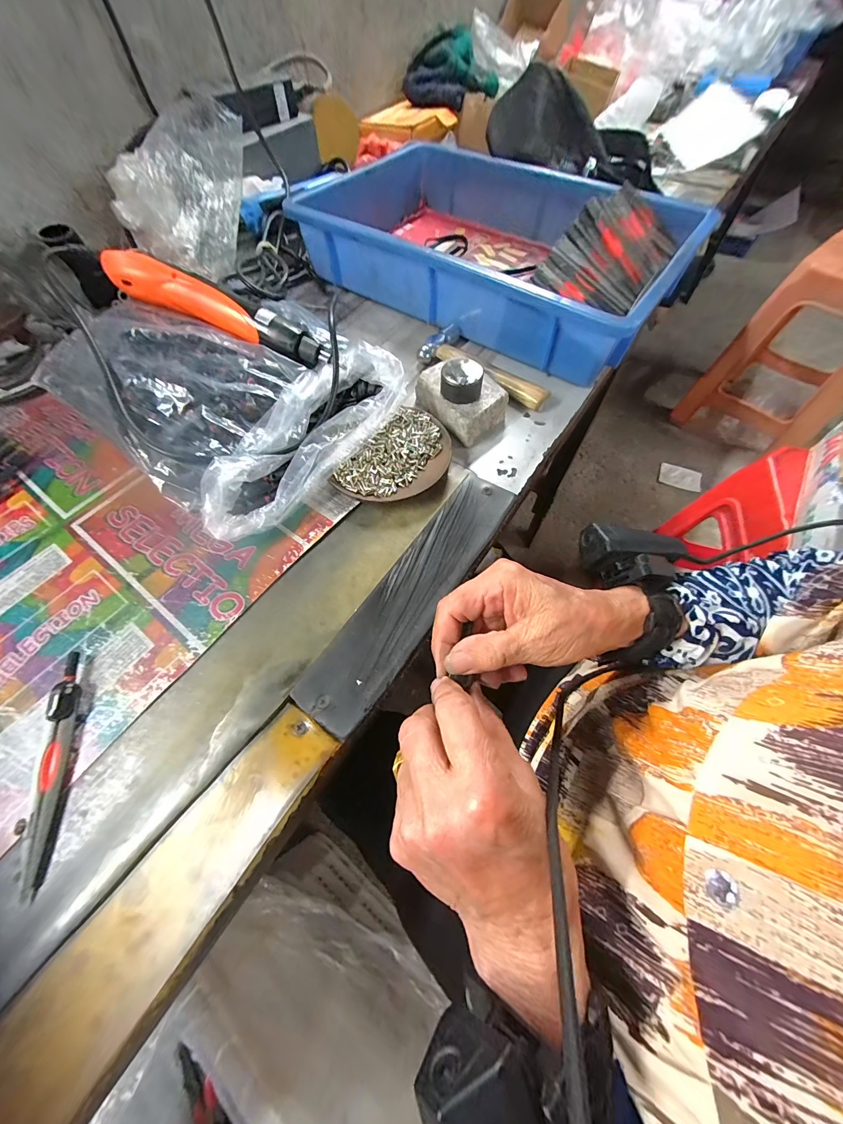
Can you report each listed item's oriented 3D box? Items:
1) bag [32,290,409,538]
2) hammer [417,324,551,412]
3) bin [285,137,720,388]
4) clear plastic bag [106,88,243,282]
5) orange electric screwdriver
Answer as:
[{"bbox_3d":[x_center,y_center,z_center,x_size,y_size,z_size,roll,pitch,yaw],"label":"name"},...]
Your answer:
[{"bbox_3d":[-0.177,-0.170,0.340,0.282,0.071,0.229,36,67,17],"label":"bag"},{"bbox_3d":[0.073,-0.219,0.398,0.157,0.019,0.066,30,66,15],"label":"hammer"},{"bbox_3d":[0.075,-0.410,0.462,0.471,0.083,0.296,32,66,16],"label":"bin"},{"bbox_3d":[-0.265,-0.415,0.409,0.148,0.114,0.120,35,67,17],"label":"clear plastic bag"},{"bbox_3d":[-0.189,-0.237,0.340,0.209,0.030,0.030,22,63,-3],"label":"orange electric screwdriver"}]

